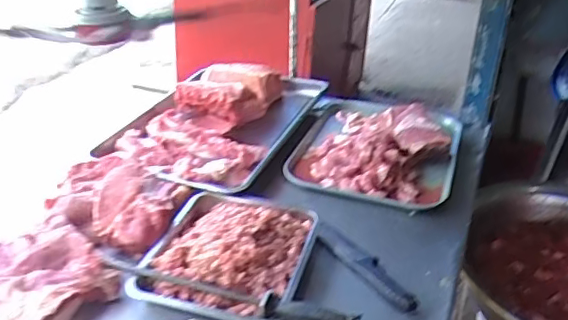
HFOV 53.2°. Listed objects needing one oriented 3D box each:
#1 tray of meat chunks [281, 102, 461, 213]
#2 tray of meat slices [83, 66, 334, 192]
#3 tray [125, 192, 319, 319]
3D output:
[{"bbox_3d":[0.219,-0.047,1.314,0.354,0.081,0.433,11,31,16],"label":"tray of meat chunks"},{"bbox_3d":[-0.141,-0.126,1.398,0.379,0.101,0.598,14,32,20],"label":"tray of meat slices"},{"bbox_3d":[-0.090,0.145,0.972,0.256,0.056,0.296,9,30,12],"label":"tray"}]

